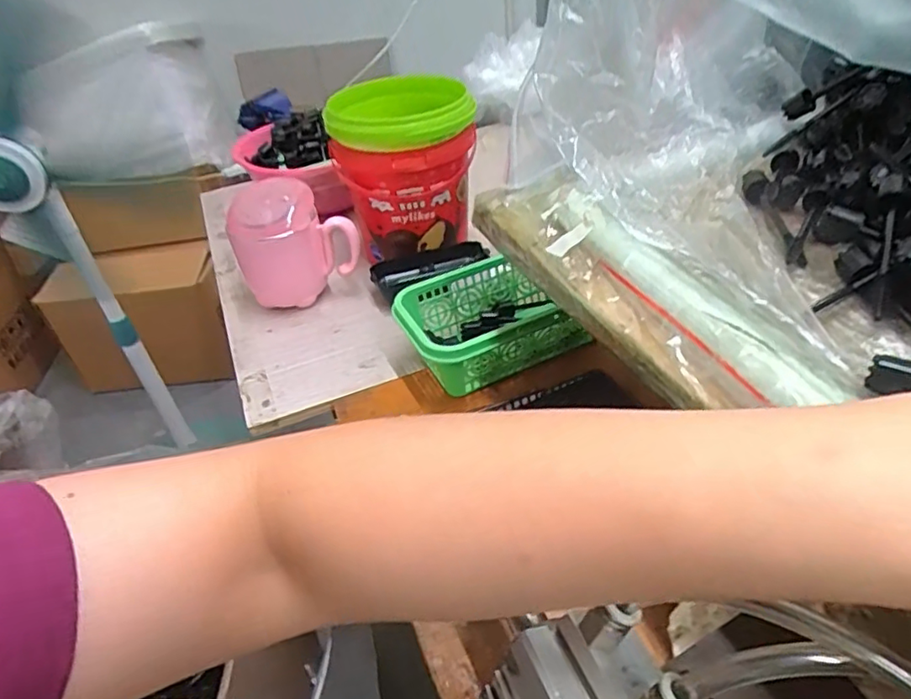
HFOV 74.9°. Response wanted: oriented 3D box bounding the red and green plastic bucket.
[{"bbox_3d":[-0.047,-0.176,0.569,0.127,0.129,0.126,-9,39,-4],"label":"red and green plastic bucket"}]

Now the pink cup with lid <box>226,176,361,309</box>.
[{"bbox_3d":[-0.148,-0.098,0.543,0.101,0.100,0.073,-23,42,-20],"label":"pink cup with lid"}]

